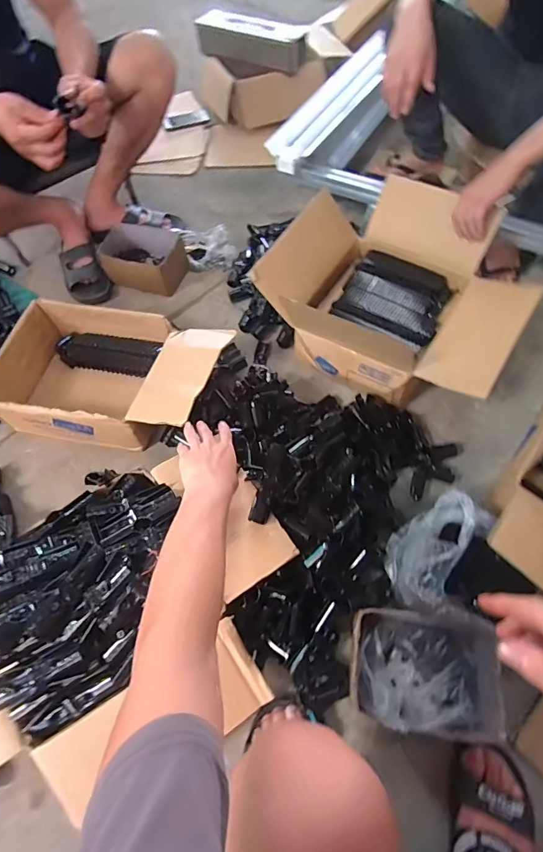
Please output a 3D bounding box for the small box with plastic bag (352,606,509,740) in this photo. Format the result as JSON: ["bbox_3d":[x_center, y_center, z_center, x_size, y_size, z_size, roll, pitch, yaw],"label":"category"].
[{"bbox_3d":[0.225,0.378,0.651,0.208,0.099,0.150,7,62,7],"label":"small box with plastic bag"}]

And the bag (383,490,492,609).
[{"bbox_3d":[0.271,0.203,0.708,0.105,0.110,0.201,39,70,21],"label":"bag"}]

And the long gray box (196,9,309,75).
[{"bbox_3d":[-0.067,-1.272,1.397,0.392,0.105,0.093,24,65,15],"label":"long gray box"}]

